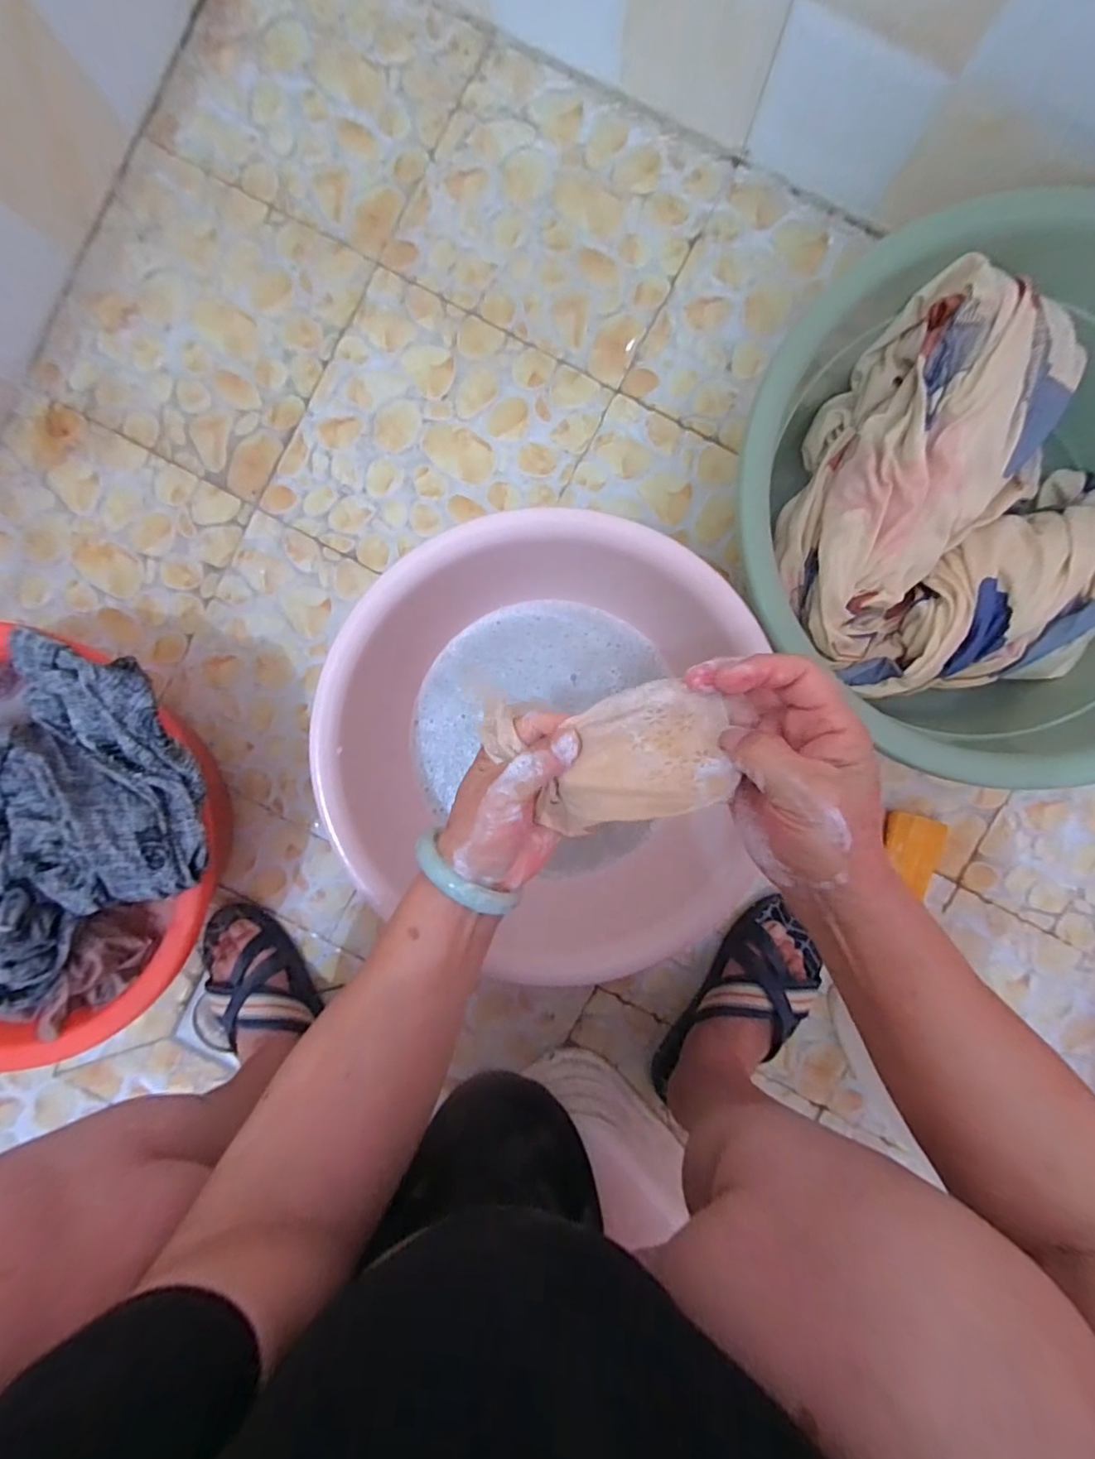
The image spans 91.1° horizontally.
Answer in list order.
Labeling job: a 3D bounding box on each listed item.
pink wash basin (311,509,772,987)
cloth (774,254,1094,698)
[{"bbox_3d":[-0.005,-0.005,0.531,0.377,0.164,0.361,0,93,1],"label":"pink wash basin"},{"bbox_3d":[0.378,-0.170,0.484,0.334,0.113,0.283,37,93,-1],"label":"cloth"}]

